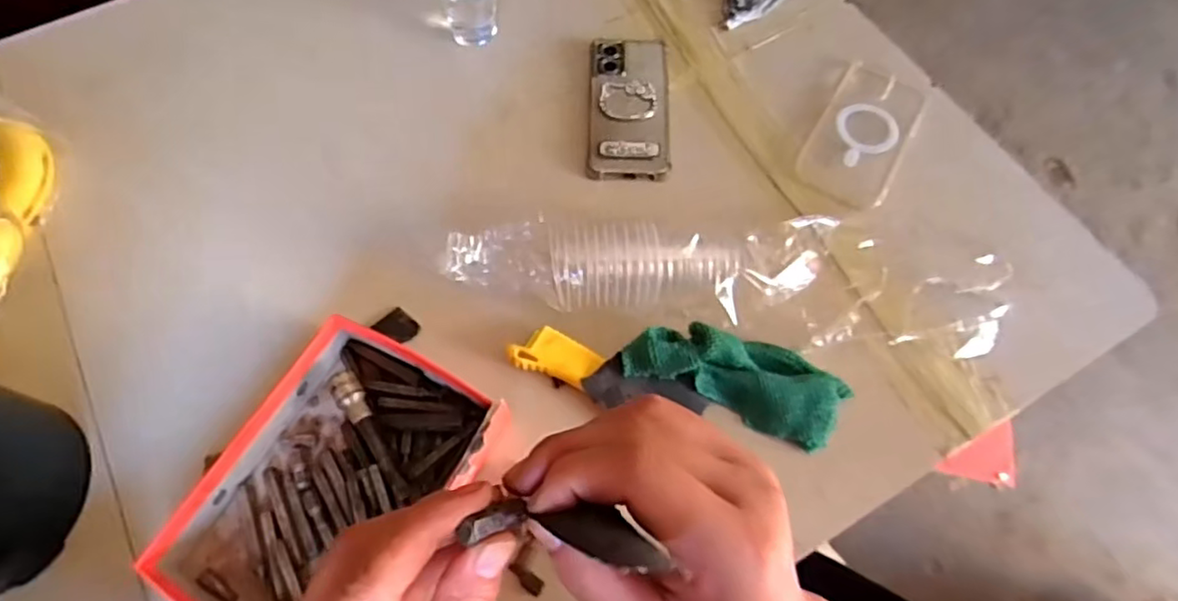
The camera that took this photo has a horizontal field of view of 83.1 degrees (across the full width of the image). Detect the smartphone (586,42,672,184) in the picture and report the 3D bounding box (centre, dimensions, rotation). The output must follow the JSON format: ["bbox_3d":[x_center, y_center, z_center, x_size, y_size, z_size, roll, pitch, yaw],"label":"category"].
[{"bbox_3d":[0.038,-0.187,0.627,0.073,0.017,0.166,1,65,1],"label":"smartphone"}]

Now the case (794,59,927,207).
[{"bbox_3d":[0.259,-0.159,0.623,0.080,0.007,0.164,28,69,13],"label":"case"}]

